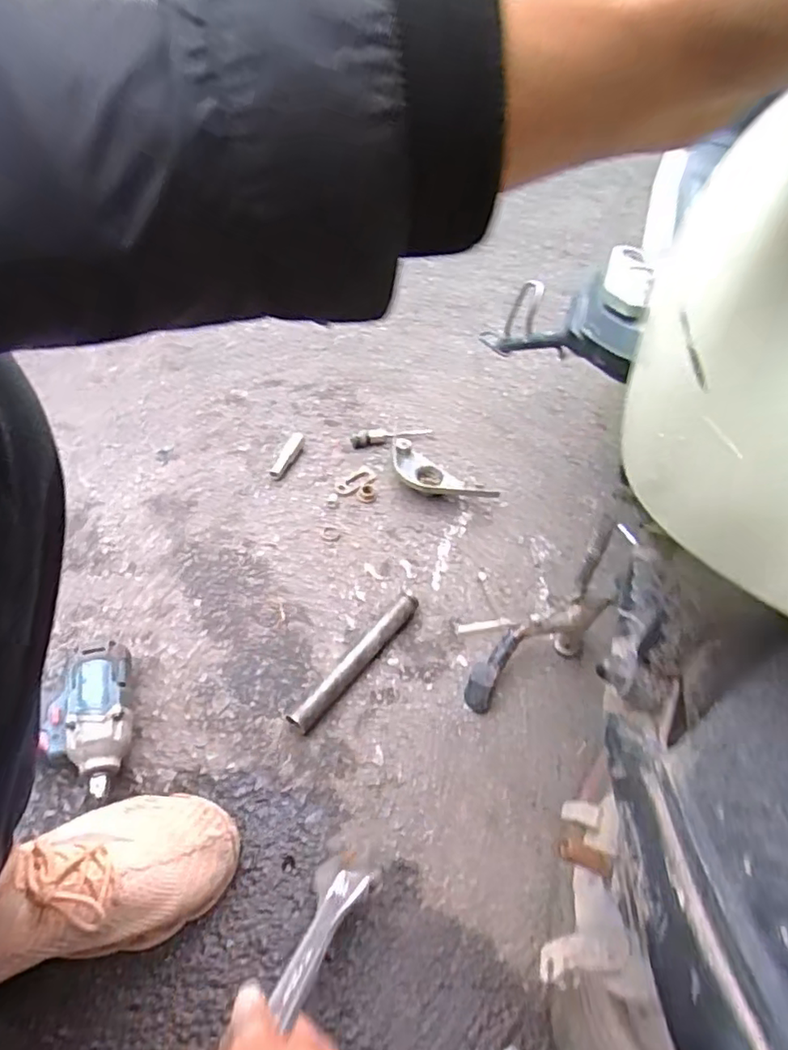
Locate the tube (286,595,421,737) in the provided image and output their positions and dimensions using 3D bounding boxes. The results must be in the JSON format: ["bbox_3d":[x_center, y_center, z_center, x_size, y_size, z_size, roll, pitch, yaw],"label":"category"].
[{"bbox_3d":[-0.037,0.149,0.675,0.023,0.031,0.195,34,55,21],"label":"tube"}]

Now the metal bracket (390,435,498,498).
[{"bbox_3d":[0.059,-0.060,0.840,0.162,0.042,0.050,32,55,19],"label":"metal bracket"}]

